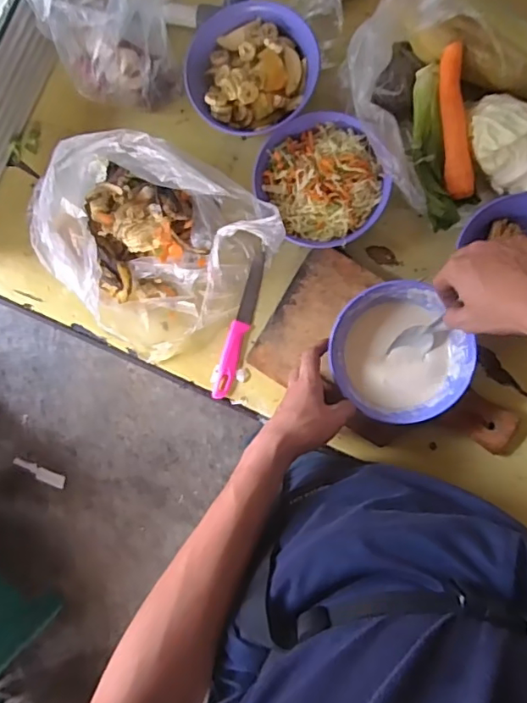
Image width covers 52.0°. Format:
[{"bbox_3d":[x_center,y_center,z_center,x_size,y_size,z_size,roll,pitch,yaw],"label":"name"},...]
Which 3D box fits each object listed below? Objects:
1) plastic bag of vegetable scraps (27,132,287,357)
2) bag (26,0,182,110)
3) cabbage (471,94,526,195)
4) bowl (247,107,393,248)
[{"bbox_3d":[-0.129,-0.117,0.576,0.231,0.141,0.211,37,94,3],"label":"plastic bag of vegetable scraps"},{"bbox_3d":[-0.150,-0.382,0.569,0.120,0.155,0.182,18,93,4],"label":"bag"},{"bbox_3d":[0.271,-0.208,0.557,0.128,0.062,0.071,33,94,3],"label":"cabbage"},{"bbox_3d":[0.063,-0.188,0.600,0.125,0.058,0.144,-29,89,5],"label":"bowl"}]

